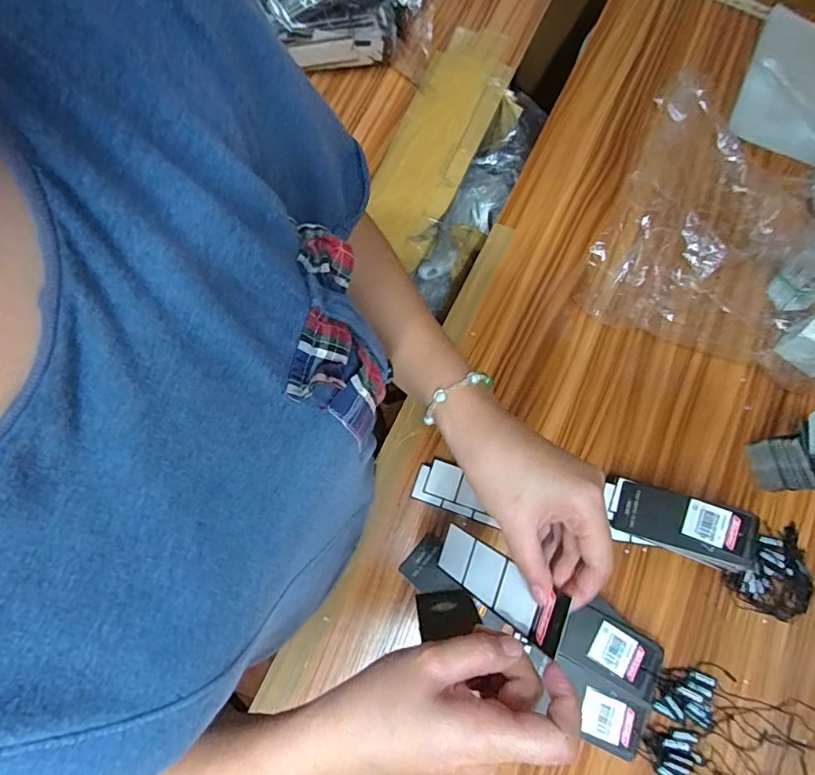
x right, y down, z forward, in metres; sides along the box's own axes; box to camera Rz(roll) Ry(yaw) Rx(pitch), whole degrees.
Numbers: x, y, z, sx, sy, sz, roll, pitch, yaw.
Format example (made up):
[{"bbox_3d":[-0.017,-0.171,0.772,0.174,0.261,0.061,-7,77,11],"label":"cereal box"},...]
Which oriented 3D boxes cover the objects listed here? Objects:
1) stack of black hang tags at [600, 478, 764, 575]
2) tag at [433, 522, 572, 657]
[{"bbox_3d":[0.255,0.130,0.460,0.111,0.071,0.056,18,75,3],"label":"stack of black hang tags"},{"bbox_3d":[0.059,0.131,0.326,0.005,0.114,0.035,18,88,-32],"label":"tag"}]

